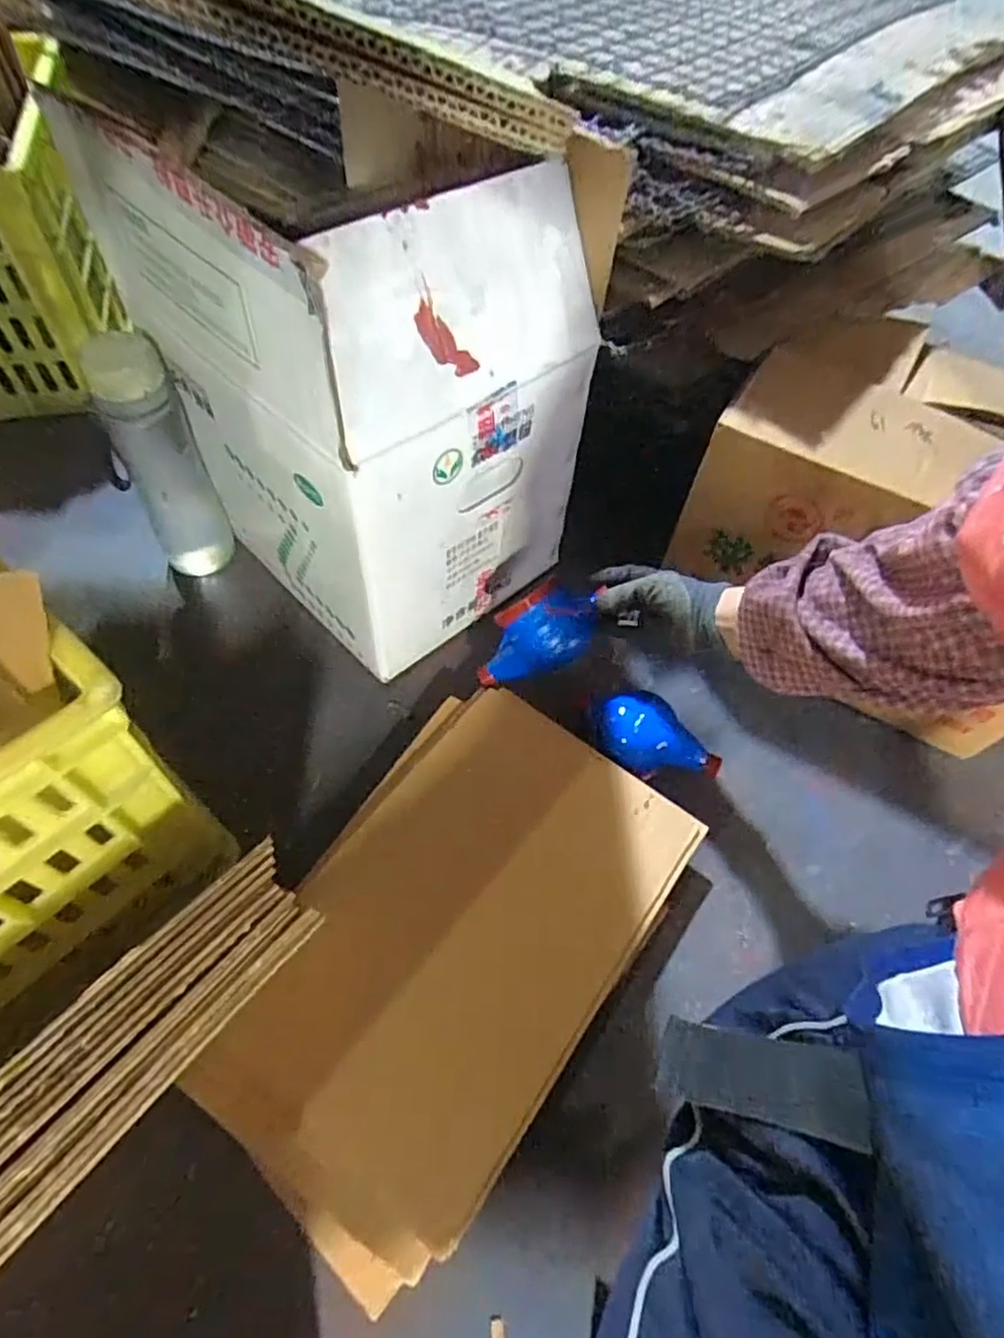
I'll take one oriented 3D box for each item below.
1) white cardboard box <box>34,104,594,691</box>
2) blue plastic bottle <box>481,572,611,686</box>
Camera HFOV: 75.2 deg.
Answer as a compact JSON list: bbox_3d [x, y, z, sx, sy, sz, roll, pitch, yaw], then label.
[{"bbox_3d":[-0.141,-0.288,0.673,0.360,0.408,0.293,39,62,20],"label":"white cardboard box"},{"bbox_3d":[0.034,-0.042,0.684,0.139,0.090,0.061,-18,23,1],"label":"blue plastic bottle"}]

